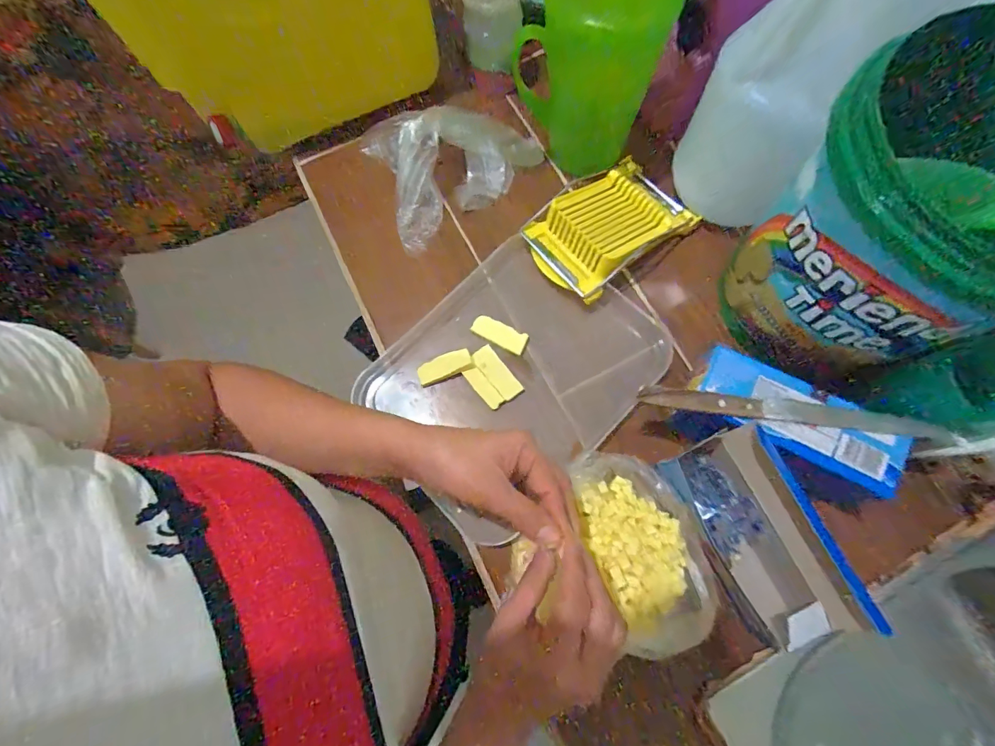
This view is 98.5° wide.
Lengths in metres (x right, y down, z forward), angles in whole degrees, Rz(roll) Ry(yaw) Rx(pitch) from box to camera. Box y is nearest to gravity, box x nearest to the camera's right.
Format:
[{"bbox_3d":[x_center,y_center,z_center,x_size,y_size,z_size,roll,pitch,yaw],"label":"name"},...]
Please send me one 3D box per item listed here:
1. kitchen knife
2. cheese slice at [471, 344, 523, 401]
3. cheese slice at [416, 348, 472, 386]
[{"bbox_3d":[0.259,0.034,0.382,0.254,0.014,0.022,6,75,4],"label":"kitchen knife"},{"bbox_3d":[-0.001,0.000,0.494,0.027,0.011,0.066,-39,77,-9],"label":"cheese slice"},{"bbox_3d":[-0.061,-0.008,0.494,0.063,0.012,0.024,-21,75,-4],"label":"cheese slice"}]

